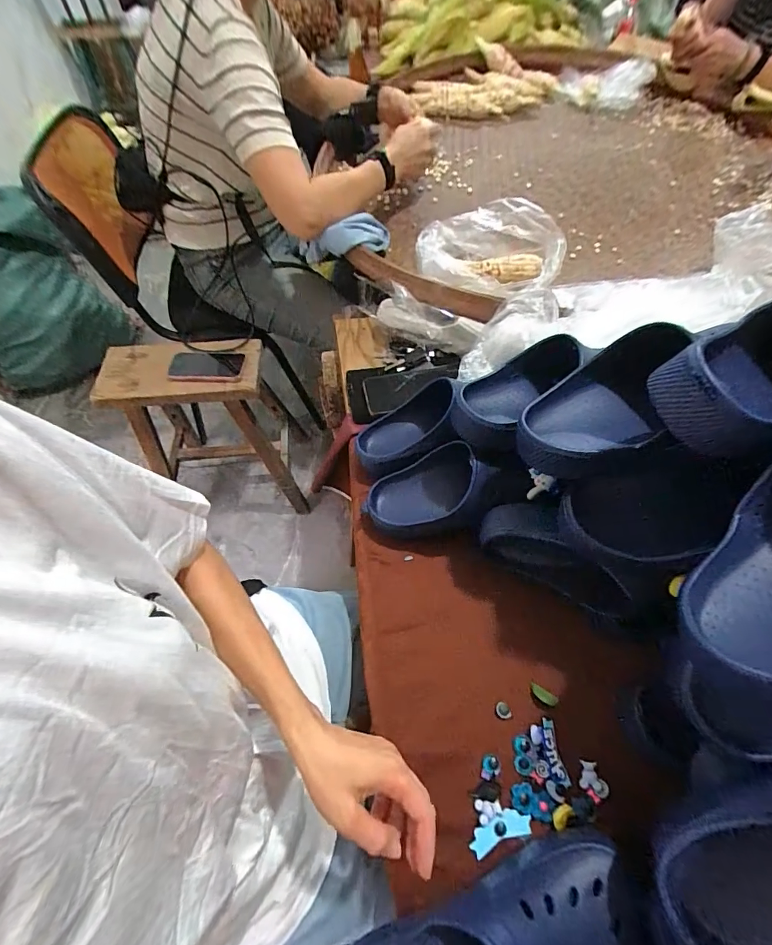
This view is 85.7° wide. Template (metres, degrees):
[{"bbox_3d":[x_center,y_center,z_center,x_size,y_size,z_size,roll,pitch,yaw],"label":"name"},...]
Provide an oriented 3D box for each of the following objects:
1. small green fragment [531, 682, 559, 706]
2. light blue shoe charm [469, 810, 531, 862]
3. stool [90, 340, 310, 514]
[{"bbox_3d":[0.175,0.247,0.462,0.014,0.004,0.031,-42,44,-21],"label":"small green fragment"},{"bbox_3d":[0.111,0.349,0.404,0.062,0.006,0.024,-18,60,-9],"label":"light blue shoe charm"},{"bbox_3d":[-0.448,-0.103,1.145,0.389,0.509,0.212,-1,59,1],"label":"stool"}]

